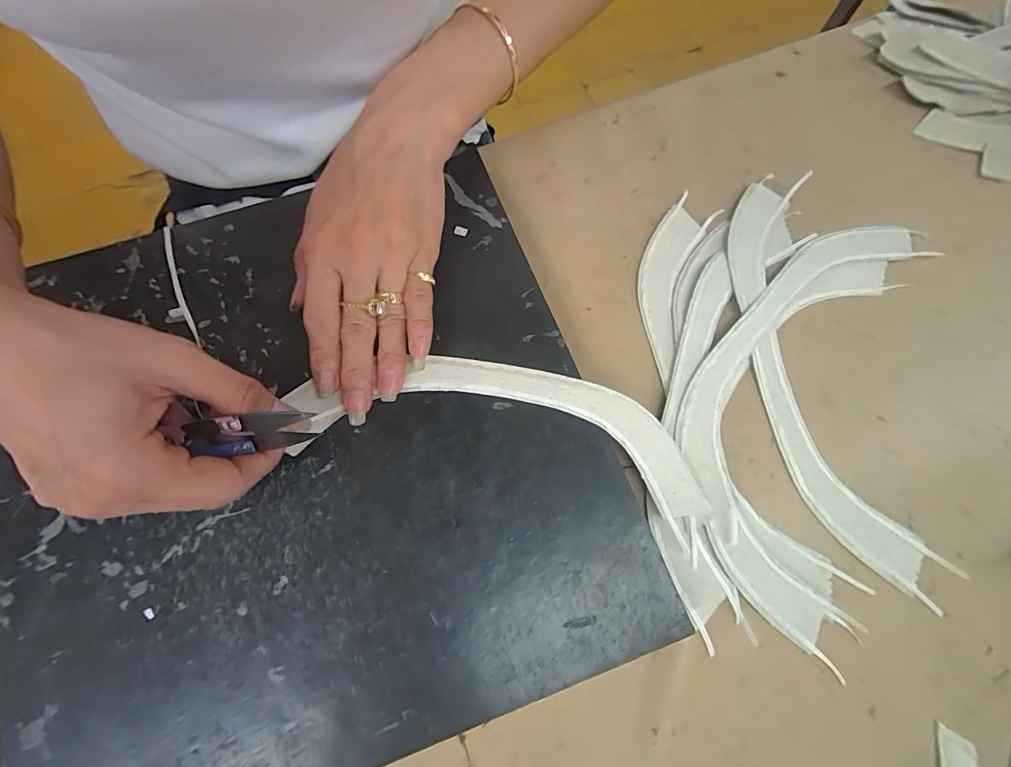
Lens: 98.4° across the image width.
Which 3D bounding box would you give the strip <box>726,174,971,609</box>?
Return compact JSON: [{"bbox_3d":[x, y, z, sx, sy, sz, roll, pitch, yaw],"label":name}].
[{"bbox_3d":[0.178,-0.010,0.262,0.056,0.005,0.258,-11,74,-4],"label":"strip"}]

